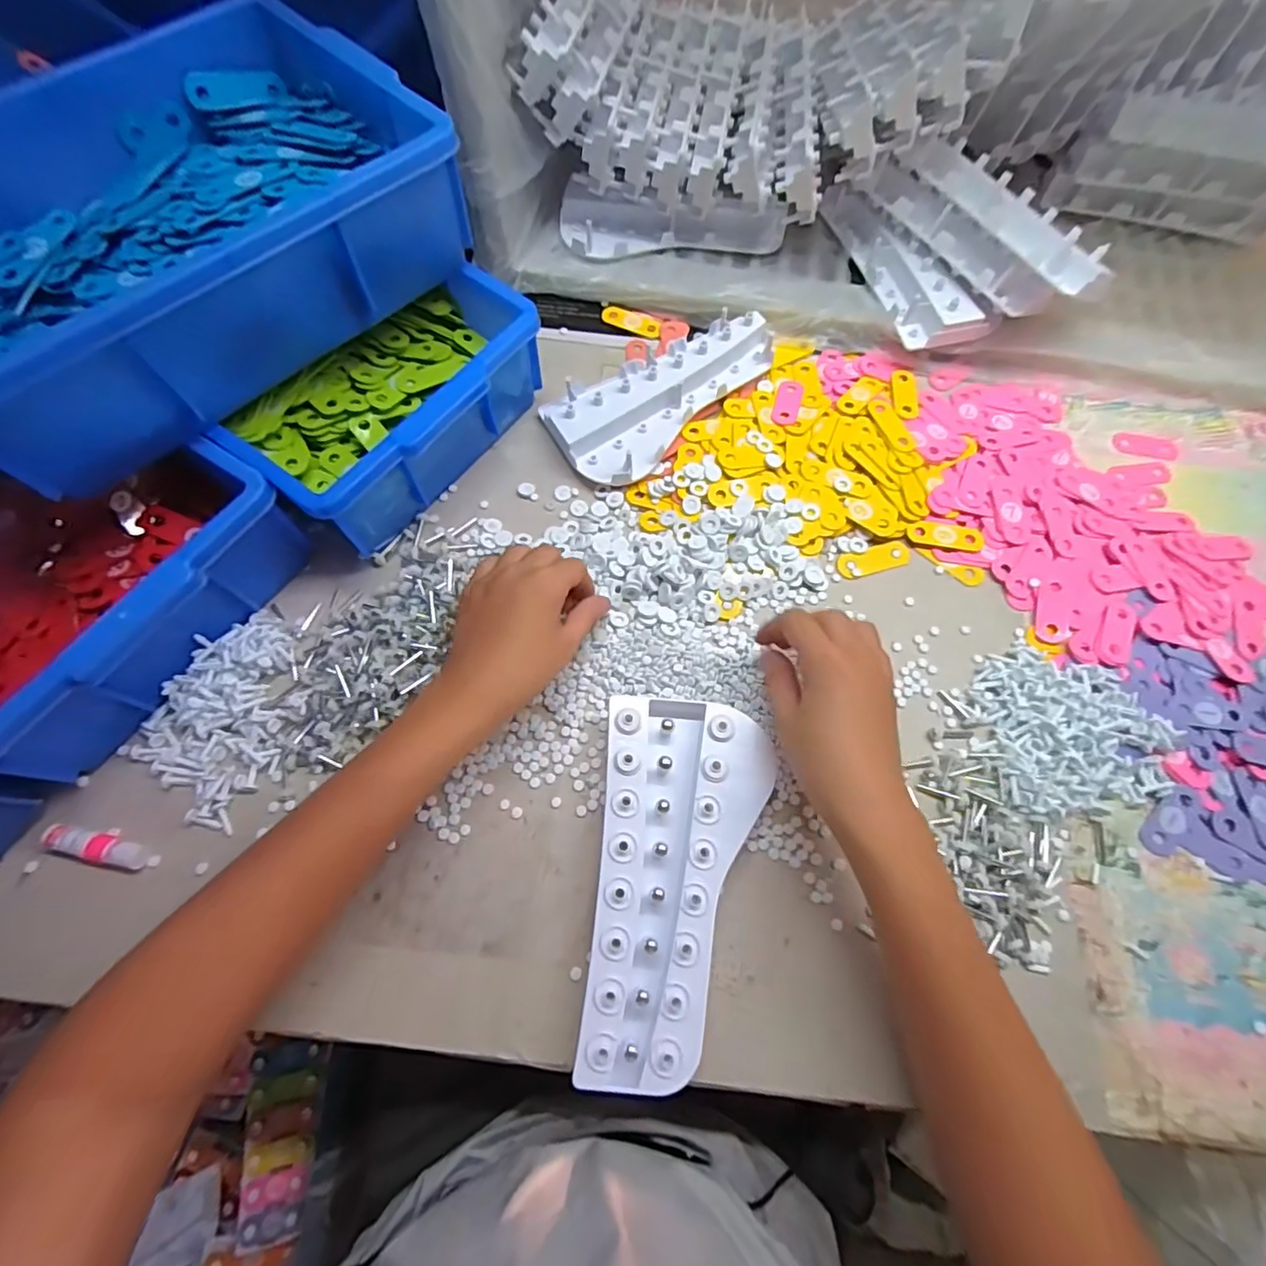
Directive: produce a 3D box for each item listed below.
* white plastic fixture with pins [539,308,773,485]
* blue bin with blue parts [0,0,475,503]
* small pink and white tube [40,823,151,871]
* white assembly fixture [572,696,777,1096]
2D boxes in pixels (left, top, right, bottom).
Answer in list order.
[{"bbox_3d":[0.026,-0.228,0.524,0.222,0.027,0.103,-42,76,-15],"label":"white plastic fixture with pins"},{"bbox_3d":[-0.339,-0.291,0.407,0.266,0.103,0.362,41,74,12],"label":"blue bin with blue parts"},{"bbox_3d":[-0.360,0.143,0.382,0.063,0.016,0.016,13,70,3],"label":"small pink and white tube"},{"bbox_3d":[0.032,0.160,0.378,0.109,0.040,0.224,5,70,0],"label":"white assembly fixture"}]

